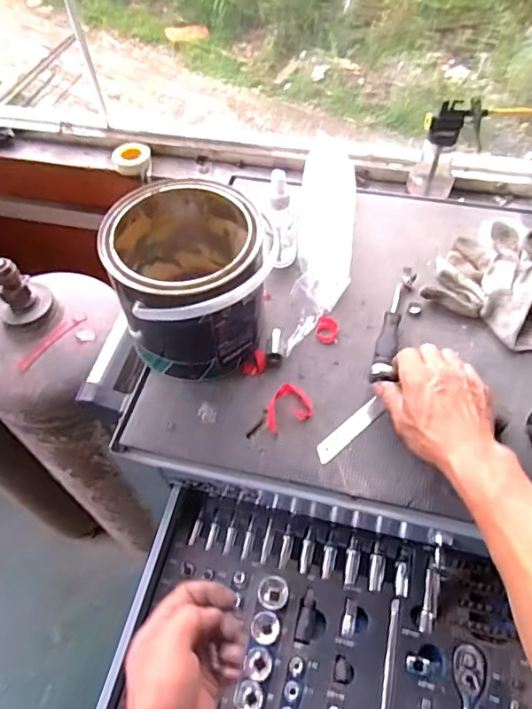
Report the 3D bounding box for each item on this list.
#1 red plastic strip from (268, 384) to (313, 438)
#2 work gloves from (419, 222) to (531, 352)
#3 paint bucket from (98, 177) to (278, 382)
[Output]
[{"bbox_3d":[0.022,0.057,0.578,0.053,0.009,0.047,-22,57,-11],"label":"red plastic strip"},{"bbox_3d":[0.297,-0.090,0.634,0.171,0.053,0.150,34,64,24],"label":"work gloves"},{"bbox_3d":[-0.078,-0.082,0.587,0.162,0.166,0.194,-18,56,-8],"label":"paint bucket"}]

